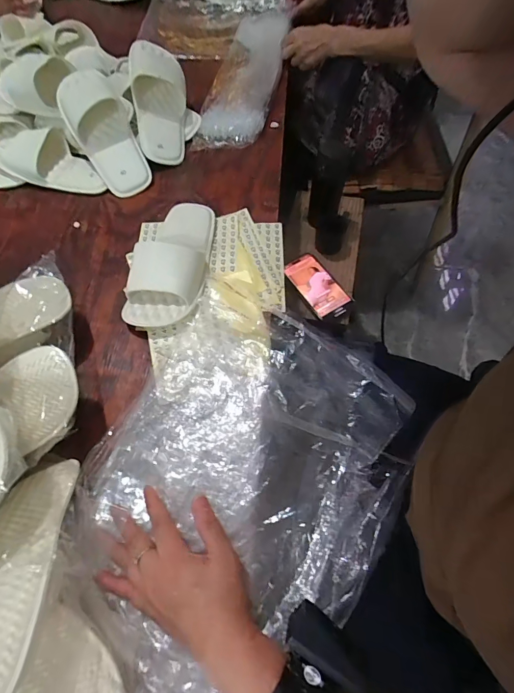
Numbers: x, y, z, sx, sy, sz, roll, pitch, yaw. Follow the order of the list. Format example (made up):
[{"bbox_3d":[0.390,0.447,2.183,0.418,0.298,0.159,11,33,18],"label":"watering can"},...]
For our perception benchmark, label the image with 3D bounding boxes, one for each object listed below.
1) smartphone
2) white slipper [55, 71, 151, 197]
[{"bbox_3d":[0.118,-0.121,0.739,0.082,0.012,0.147,-30,65,-13],"label":"smartphone"},{"bbox_3d":[-0.256,-0.371,0.635,0.110,0.066,0.234,-28,93,-12],"label":"white slipper"}]

